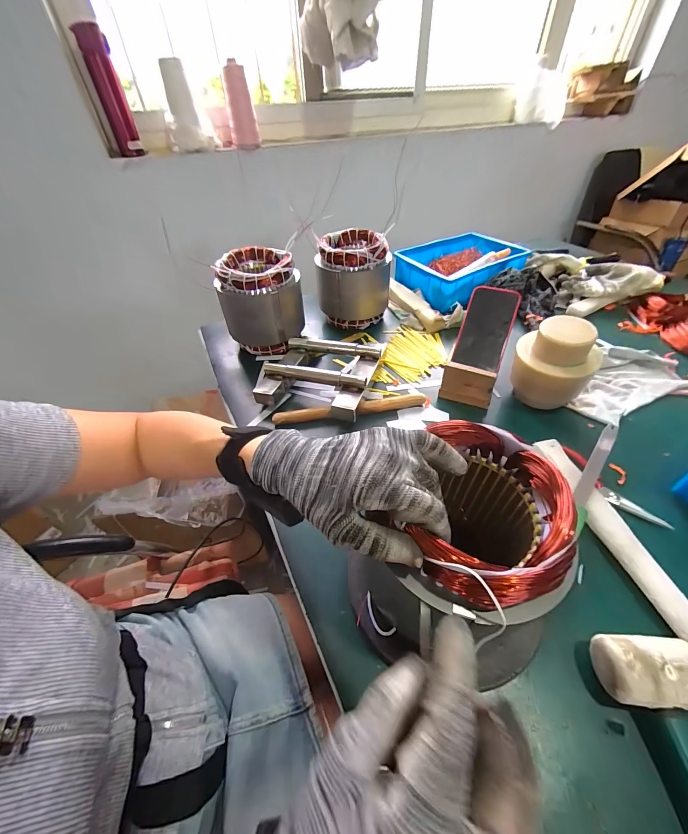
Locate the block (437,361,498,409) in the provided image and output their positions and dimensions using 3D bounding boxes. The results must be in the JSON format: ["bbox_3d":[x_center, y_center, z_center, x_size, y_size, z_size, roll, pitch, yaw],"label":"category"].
[{"bbox_3d":[0.197,-0.052,0.518,0.077,0.061,0.016,18,49,19],"label":"block"}]

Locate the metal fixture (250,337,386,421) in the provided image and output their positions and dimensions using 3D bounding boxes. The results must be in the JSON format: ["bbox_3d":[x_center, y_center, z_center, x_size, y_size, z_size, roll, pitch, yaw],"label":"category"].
[{"bbox_3d":[-0.042,-0.072,0.560,0.187,0.053,0.163,11,47,13],"label":"metal fixture"}]

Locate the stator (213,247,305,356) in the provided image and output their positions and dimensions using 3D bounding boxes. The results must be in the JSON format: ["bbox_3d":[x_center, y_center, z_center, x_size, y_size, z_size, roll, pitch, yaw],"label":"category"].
[{"bbox_3d":[-0.155,-0.225,0.640,0.143,0.165,0.133,-4,45,-1],"label":"stator"}]

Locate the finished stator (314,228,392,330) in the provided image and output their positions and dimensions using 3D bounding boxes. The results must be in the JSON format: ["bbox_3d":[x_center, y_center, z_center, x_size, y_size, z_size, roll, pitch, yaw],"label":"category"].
[{"bbox_3d":[0.021,-0.297,0.704,0.150,0.166,0.133,0,45,2],"label":"finished stator"}]

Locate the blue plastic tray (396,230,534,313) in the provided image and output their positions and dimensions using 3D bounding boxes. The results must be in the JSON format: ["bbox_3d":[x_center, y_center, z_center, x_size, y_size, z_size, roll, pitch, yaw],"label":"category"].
[{"bbox_3d":[0.292,-0.376,0.815,0.289,0.078,0.210,-24,49,-20],"label":"blue plastic tray"}]

